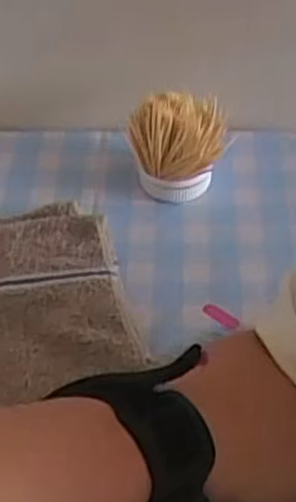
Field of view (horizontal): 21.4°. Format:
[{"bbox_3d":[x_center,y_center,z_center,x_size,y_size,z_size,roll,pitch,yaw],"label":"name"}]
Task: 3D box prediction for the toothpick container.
[{"bbox_3d":[0.022,-0.082,0.612,0.070,0.065,0.059,5,44,4],"label":"toothpick container"}]

